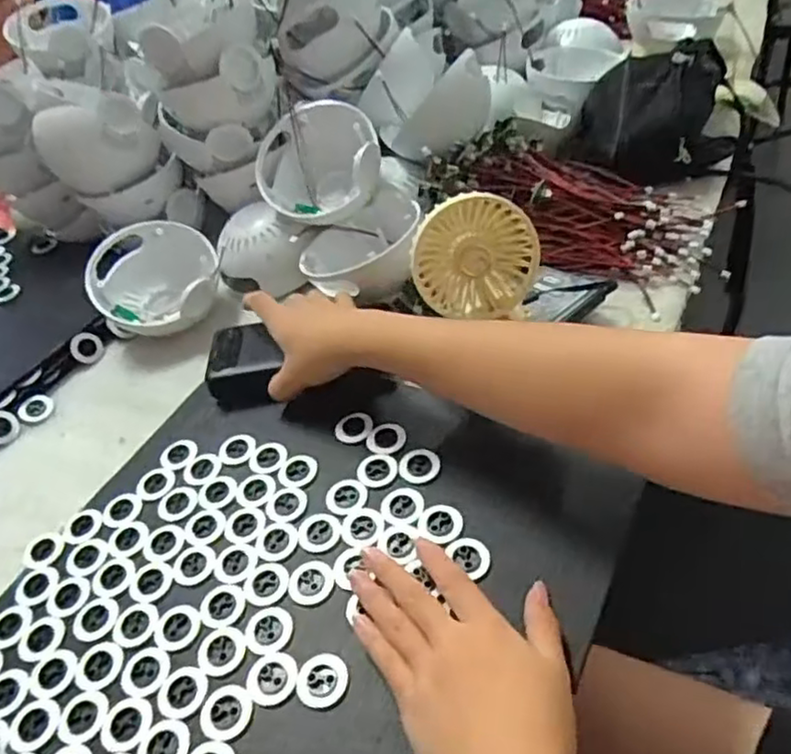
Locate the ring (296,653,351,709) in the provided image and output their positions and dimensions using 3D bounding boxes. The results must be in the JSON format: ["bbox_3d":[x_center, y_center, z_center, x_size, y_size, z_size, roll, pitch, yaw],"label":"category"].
[{"bbox_3d":[-0.040,0.166,0.372,0.027,0.004,0.028,-8,43,8],"label":"ring"}]

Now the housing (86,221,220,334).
[{"bbox_3d":[-0.228,-0.091,0.651,0.117,0.065,0.115,2,74,-3],"label":"housing"}]

